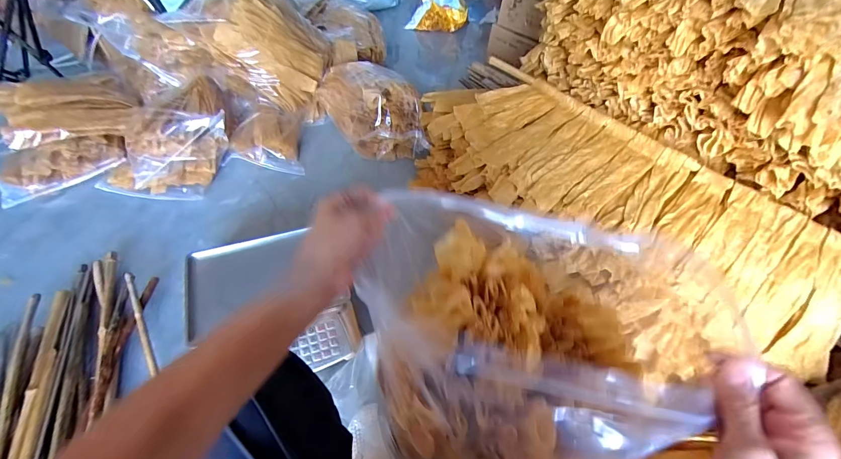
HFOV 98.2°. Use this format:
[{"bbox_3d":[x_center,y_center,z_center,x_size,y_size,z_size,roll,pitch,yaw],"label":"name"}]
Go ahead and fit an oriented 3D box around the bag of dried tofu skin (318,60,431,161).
[{"bbox_3d":[-0.175,-0.431,1.272,0.284,0.211,0.424,-16,54,-19],"label":"bag of dried tofu skin"}]

